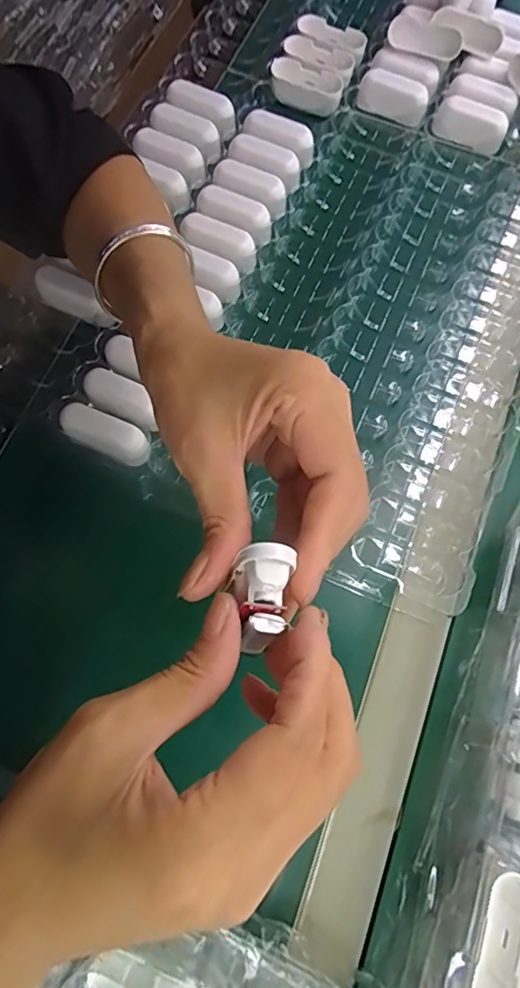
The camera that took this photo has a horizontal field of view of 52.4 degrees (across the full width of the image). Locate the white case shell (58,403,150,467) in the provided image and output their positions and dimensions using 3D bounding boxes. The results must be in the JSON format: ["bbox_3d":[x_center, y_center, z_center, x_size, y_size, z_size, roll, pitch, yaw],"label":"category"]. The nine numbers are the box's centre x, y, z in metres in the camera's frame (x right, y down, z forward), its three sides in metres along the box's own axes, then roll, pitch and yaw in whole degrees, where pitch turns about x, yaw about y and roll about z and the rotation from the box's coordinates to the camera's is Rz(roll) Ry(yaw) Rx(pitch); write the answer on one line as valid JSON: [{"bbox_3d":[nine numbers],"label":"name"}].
[{"bbox_3d":[-0.109,-0.041,0.369,0.063,0.020,0.025,26,74,-5],"label":"white case shell"}]

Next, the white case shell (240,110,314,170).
[{"bbox_3d":[0.019,-0.311,0.466,0.066,0.027,0.032,29,74,7],"label":"white case shell"}]

